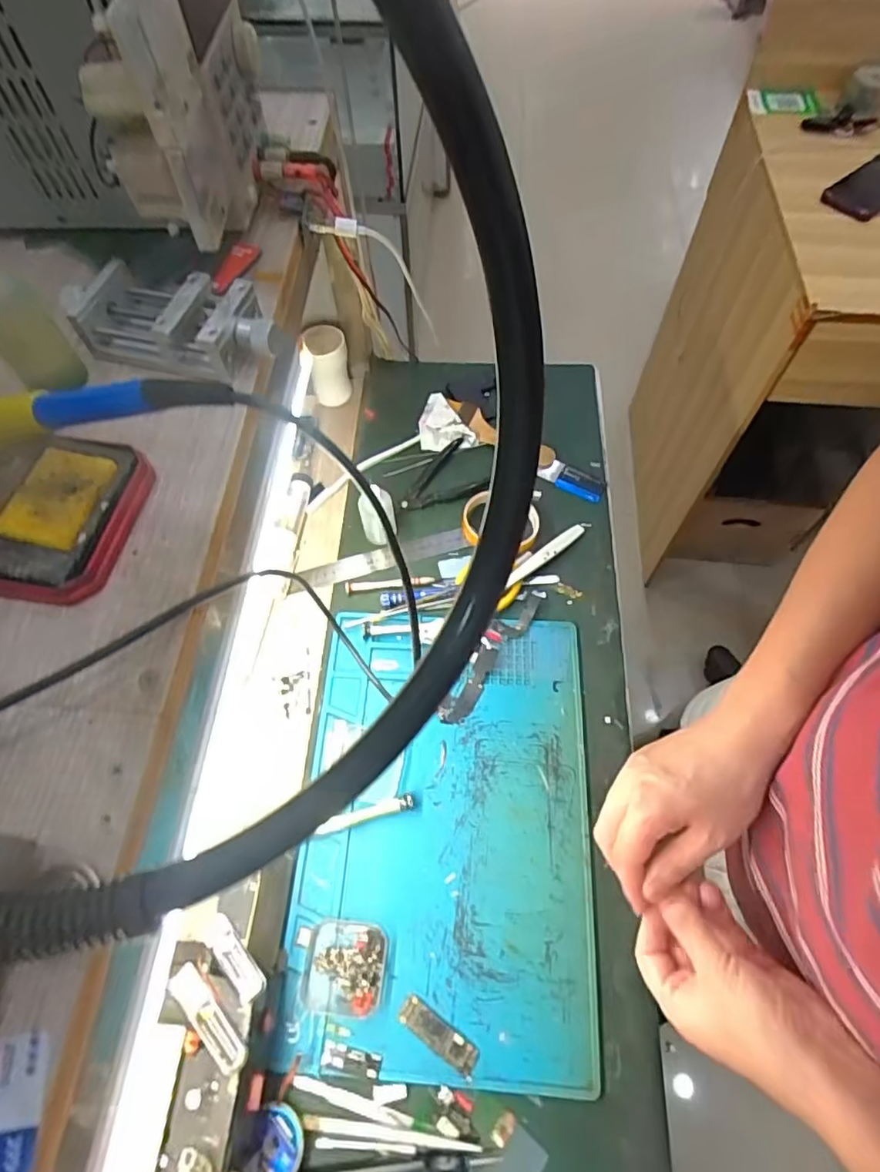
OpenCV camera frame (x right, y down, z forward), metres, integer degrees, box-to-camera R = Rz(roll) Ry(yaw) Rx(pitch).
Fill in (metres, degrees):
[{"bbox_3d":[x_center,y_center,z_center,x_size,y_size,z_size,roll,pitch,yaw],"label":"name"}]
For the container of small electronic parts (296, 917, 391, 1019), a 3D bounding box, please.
[{"bbox_3d":[-0.075,0.300,0.461,0.064,0.017,0.062,7,62,2],"label":"container of small electronic parts"}]

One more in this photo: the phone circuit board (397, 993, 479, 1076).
[{"bbox_3d":[-0.002,0.342,0.447,0.066,0.004,0.021,32,66,15],"label":"phone circuit board"}]

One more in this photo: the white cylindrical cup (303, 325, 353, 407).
[{"bbox_3d":[-0.139,-0.278,0.730,0.048,0.079,0.055,-9,63,-6],"label":"white cylindrical cup"}]

